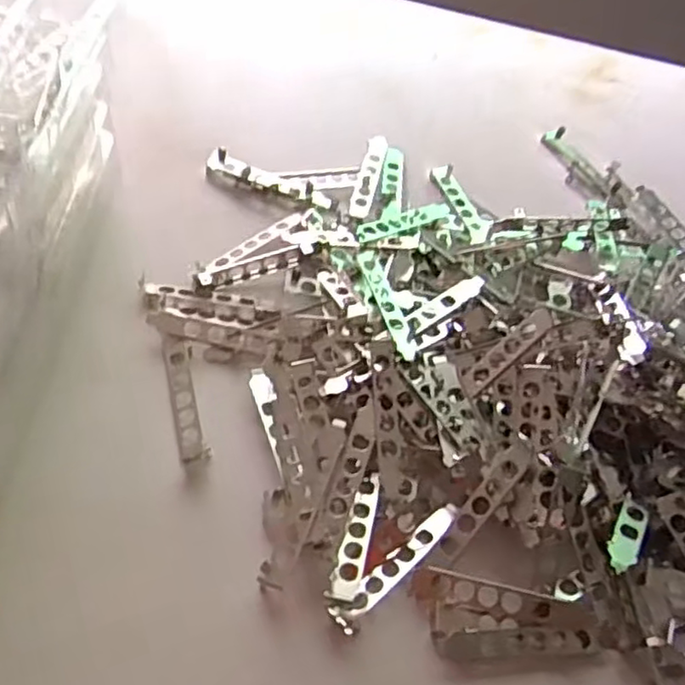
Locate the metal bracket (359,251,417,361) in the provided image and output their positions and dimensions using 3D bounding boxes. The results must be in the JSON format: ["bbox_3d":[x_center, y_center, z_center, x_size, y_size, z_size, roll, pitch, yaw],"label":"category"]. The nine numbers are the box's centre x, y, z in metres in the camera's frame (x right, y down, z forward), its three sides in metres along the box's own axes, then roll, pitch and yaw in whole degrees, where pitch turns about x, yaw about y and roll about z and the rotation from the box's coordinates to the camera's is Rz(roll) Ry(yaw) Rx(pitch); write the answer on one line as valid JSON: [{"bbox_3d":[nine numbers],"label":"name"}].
[{"bbox_3d":[0.037,-0.033,0.551,0.021,0.015,0.118,-8,58,-17],"label":"metal bracket"}]

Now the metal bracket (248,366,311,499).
[{"bbox_3d":[-0.046,0.065,0.490,0.017,0.007,0.107,-13,60,-19],"label":"metal bracket"}]

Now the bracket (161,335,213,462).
[{"bbox_3d":[-0.117,0.040,0.500,0.022,0.009,0.105,-8,58,-17],"label":"bracket"}]

